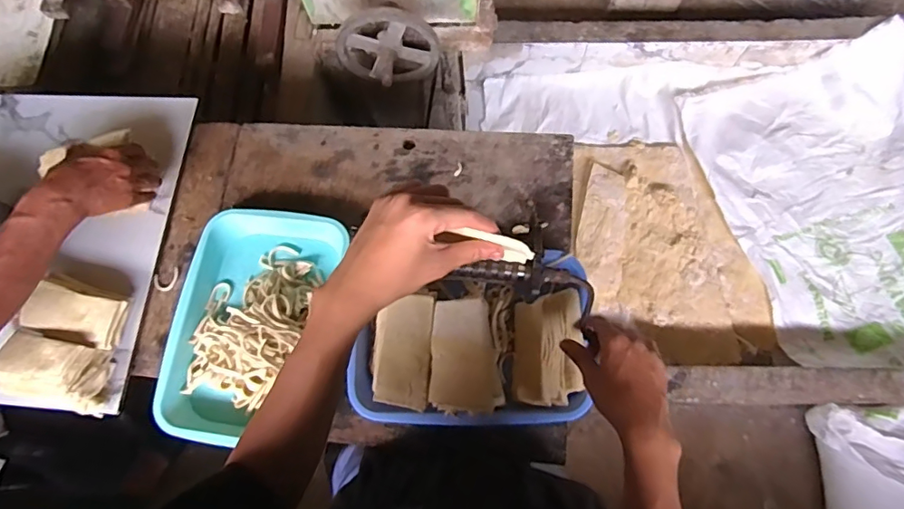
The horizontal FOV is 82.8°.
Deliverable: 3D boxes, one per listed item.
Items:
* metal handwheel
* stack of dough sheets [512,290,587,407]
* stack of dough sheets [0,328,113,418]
[{"bbox_3d":[-0.125,-0.372,0.994,0.193,0.174,0.091,1,70,0],"label":"metal handwheel"},{"bbox_3d":[0.121,0.118,0.650,0.080,0.045,0.139,4,72,3],"label":"stack of dough sheets"},{"bbox_3d":[-0.512,0.149,0.653,0.141,0.057,0.082,12,73,5],"label":"stack of dough sheets"}]

